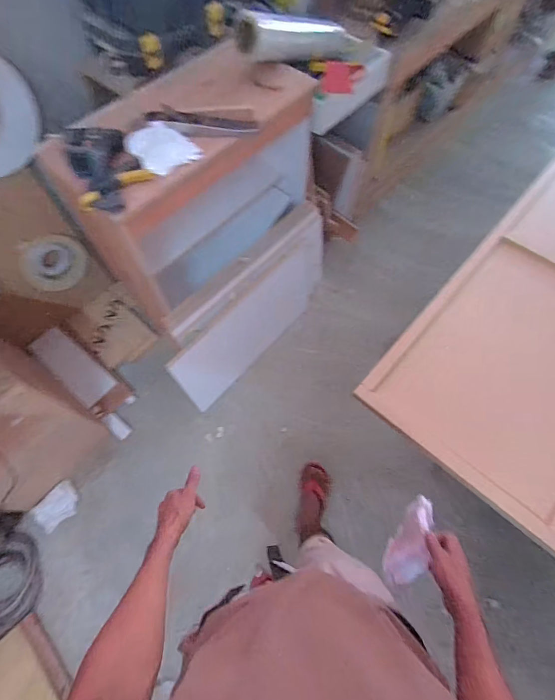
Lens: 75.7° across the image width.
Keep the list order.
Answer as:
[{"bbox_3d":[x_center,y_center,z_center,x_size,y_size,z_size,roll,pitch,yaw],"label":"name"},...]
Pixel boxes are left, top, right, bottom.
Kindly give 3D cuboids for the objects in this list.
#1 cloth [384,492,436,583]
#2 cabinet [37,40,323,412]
[{"bbox_3d":[0.273,0.390,0.745,0.033,0.185,0.177,25,68,12],"label":"cloth"},{"bbox_3d":[-0.201,-0.415,1.395,0.506,0.939,0.947,37,71,16],"label":"cabinet"}]

